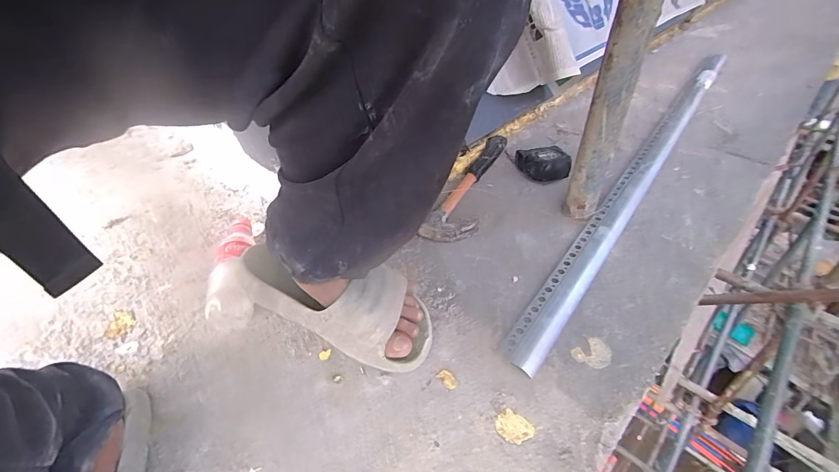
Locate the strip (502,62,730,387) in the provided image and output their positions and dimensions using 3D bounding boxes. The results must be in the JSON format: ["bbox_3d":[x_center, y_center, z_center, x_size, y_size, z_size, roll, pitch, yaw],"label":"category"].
[{"bbox_3d":[0.430,-0.131,0.735,0.064,0.033,1.013,27,51,30],"label":"strip"}]

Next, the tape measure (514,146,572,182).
[{"bbox_3d":[0.228,-0.130,0.730,0.088,0.046,0.071,0,42,4],"label":"tape measure"}]

